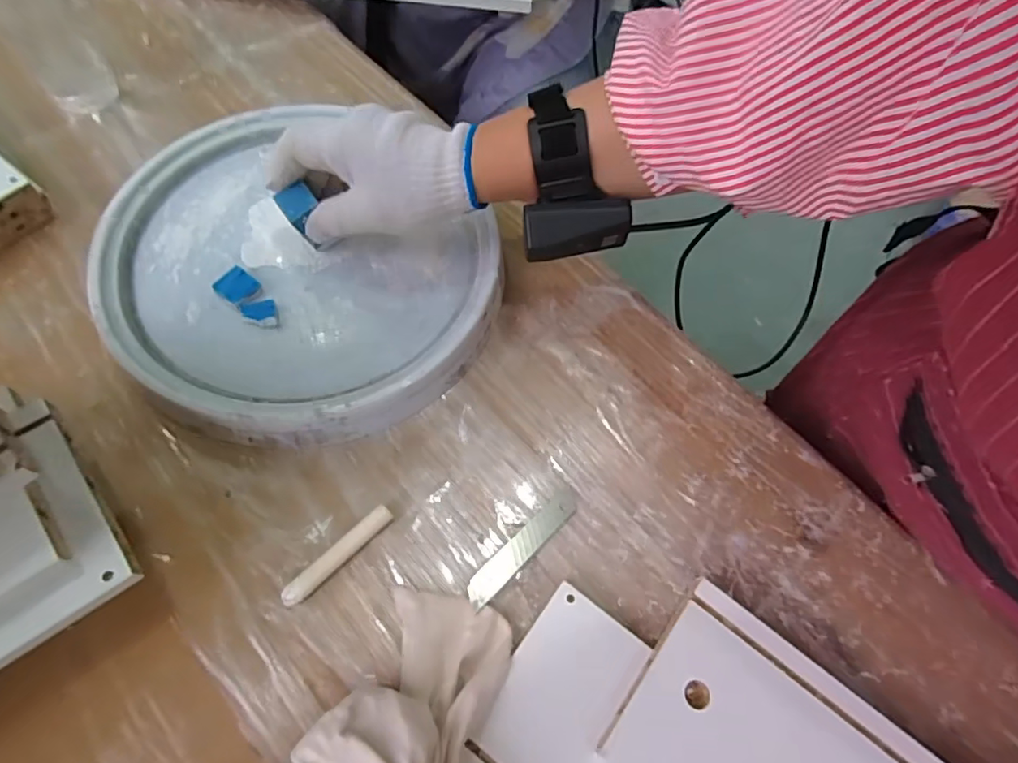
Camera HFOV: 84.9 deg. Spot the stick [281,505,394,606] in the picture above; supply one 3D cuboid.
[{"bbox_3d":[-0.109,0.110,0.356,0.081,0.013,0.013,-41,74,-21],"label":"stick"}]

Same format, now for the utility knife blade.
[{"bbox_3d":[0.010,0.110,0.375,0.099,0.004,0.019,-39,68,-22],"label":"utility knife blade"}]

